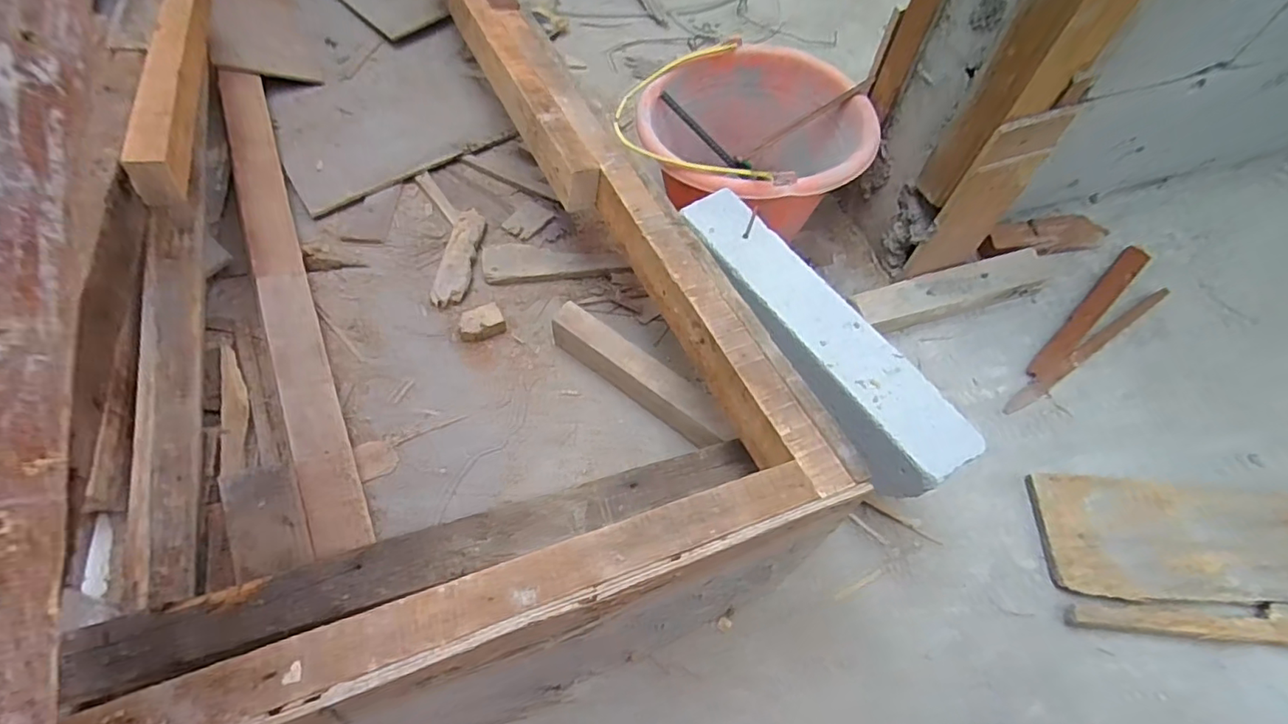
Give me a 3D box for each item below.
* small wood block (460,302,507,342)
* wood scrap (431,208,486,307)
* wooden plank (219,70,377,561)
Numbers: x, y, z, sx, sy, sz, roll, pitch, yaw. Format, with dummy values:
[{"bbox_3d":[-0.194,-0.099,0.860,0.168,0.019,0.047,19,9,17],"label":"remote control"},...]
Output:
[{"bbox_3d":[-0.217,-0.053,0.783,0.059,0.025,0.041,-20,61,-13],"label":"small wood block"},{"bbox_3d":[-0.262,-0.150,0.836,0.044,0.018,0.158,5,59,2],"label":"wood scrap"},{"bbox_3d":[-0.478,-0.125,0.777,0.062,0.014,0.797,-6,58,-38],"label":"wooden plank"}]

